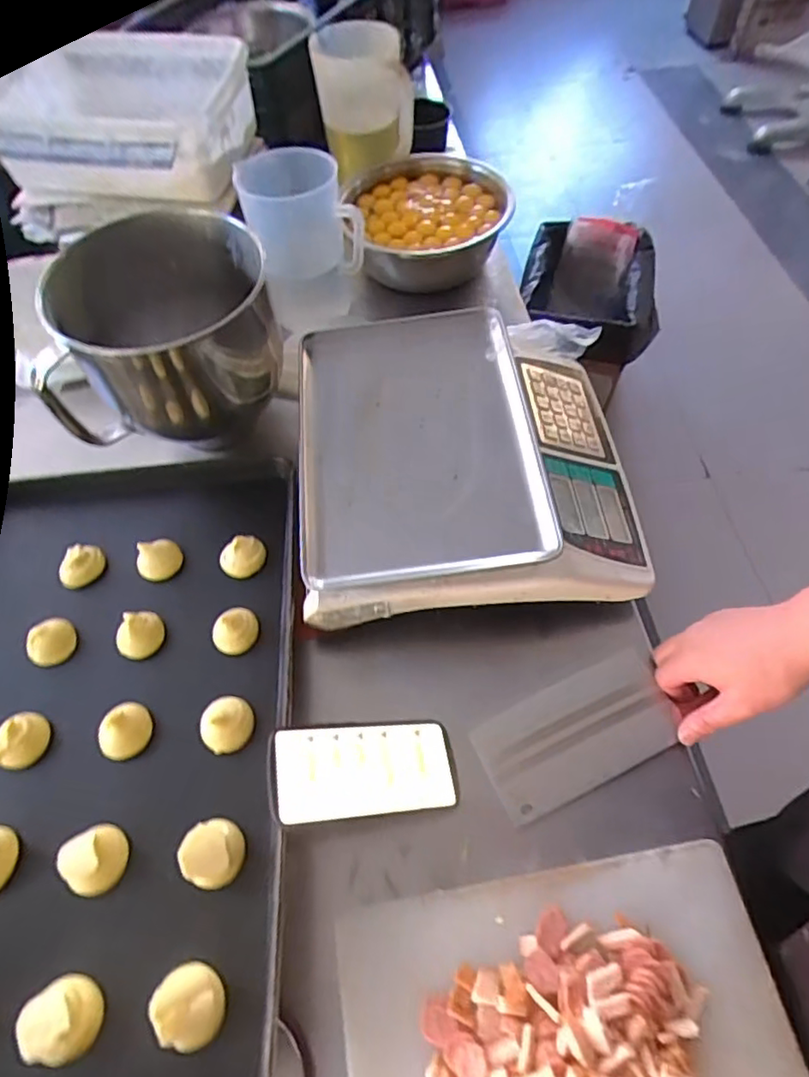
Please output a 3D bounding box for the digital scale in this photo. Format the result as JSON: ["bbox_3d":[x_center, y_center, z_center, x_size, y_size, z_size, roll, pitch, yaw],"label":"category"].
[{"bbox_3d":[0.068,-0.091,0.640,0.347,0.091,0.332,-6,60,0],"label":"digital scale"}]

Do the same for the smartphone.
[{"bbox_3d":[-0.034,0.199,0.518,0.166,0.006,0.076,6,56,-24],"label":"smartphone"}]

